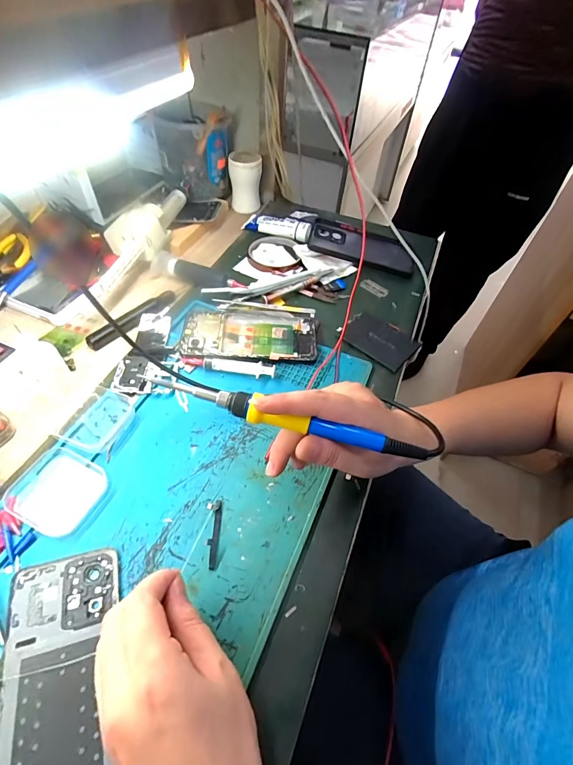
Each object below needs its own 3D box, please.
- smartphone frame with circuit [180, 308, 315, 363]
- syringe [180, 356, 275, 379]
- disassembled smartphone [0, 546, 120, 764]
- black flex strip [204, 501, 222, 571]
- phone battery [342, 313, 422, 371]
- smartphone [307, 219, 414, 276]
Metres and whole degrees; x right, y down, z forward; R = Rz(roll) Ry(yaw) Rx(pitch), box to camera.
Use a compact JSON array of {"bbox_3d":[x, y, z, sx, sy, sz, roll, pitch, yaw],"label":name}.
[{"bbox_3d":[-0.044,-0.062,0.453,0.159,0.010,0.089,3,52,-3],"label":"smartphone frame with circuit"},{"bbox_3d":[-0.067,-0.019,0.418,0.105,0.007,0.020,5,52,-2],"label":"syringe"},{"bbox_3d":[-0.148,0.196,0.240,0.067,0.010,0.158,-10,54,-13],"label":"disassembled smartphone"},{"bbox_3d":[-0.061,0.124,0.306,0.011,0.008,0.054,0,52,-5],"label":"black flex strip"},{"bbox_3d":[0.117,-0.056,0.467,0.089,0.005,0.066,37,57,21],"label":"phone battery"},{"bbox_3d":[0.114,-0.207,0.569,0.158,0.017,0.082,16,52,2],"label":"smartphone"}]

